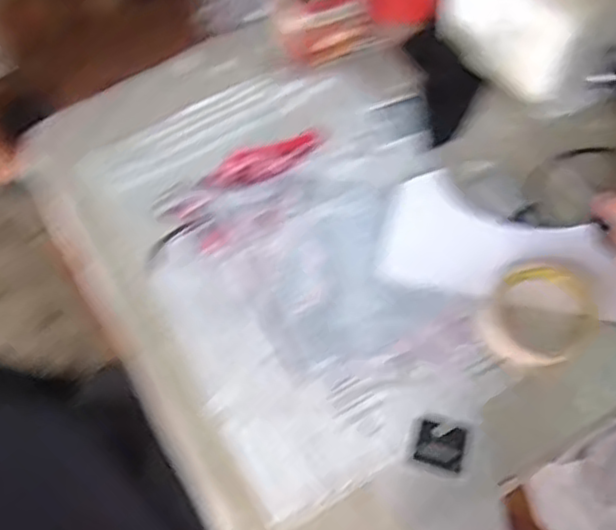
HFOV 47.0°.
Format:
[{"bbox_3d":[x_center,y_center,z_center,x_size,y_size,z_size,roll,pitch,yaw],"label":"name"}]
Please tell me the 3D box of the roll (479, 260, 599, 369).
[{"bbox_3d":[0.205,0.043,0.626,0.087,0.024,0.097,34,67,21],"label":"roll"}]

